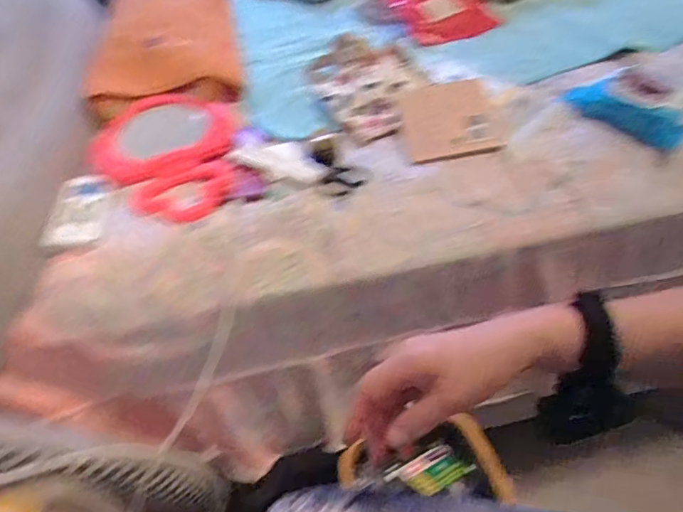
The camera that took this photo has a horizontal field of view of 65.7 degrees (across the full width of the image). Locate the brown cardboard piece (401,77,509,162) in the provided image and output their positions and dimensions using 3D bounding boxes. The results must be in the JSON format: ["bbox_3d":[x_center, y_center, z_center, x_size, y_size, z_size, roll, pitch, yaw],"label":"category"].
[{"bbox_3d":[0.148,-0.192,0.717,0.125,0.015,0.141,-9,53,3],"label":"brown cardboard piece"}]

